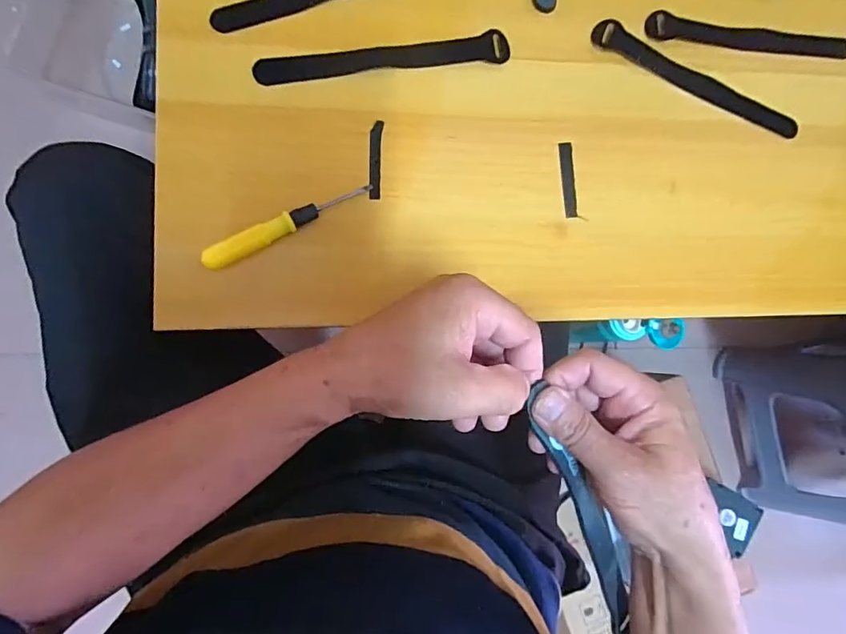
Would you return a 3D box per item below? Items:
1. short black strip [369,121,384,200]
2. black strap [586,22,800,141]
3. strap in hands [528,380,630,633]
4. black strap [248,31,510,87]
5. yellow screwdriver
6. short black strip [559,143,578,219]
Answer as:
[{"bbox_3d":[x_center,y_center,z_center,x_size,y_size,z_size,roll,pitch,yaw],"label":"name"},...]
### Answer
[{"bbox_3d":[-0.036,-0.120,0.371,0.010,0.004,0.061,3,88,-8],"label":"short black strip"},{"bbox_3d":[0.233,-0.200,0.413,0.195,0.005,0.022,24,86,-7],"label":"black strap"},{"bbox_3d":[0.101,0.123,0.296,0.021,0.014,0.186,-26,106,-8],"label":"strap in hands"},{"bbox_3d":[-0.028,-0.202,0.379,0.197,0.006,0.023,-9,90,-8],"label":"black strap"},{"bbox_3d":[-0.096,-0.067,0.348,0.127,0.015,0.015,-28,93,-8],"label":"yellow screwdriver"},{"bbox_3d":[0.118,-0.111,0.394,0.011,0.004,0.061,-3,89,-8],"label":"short black strip"}]

